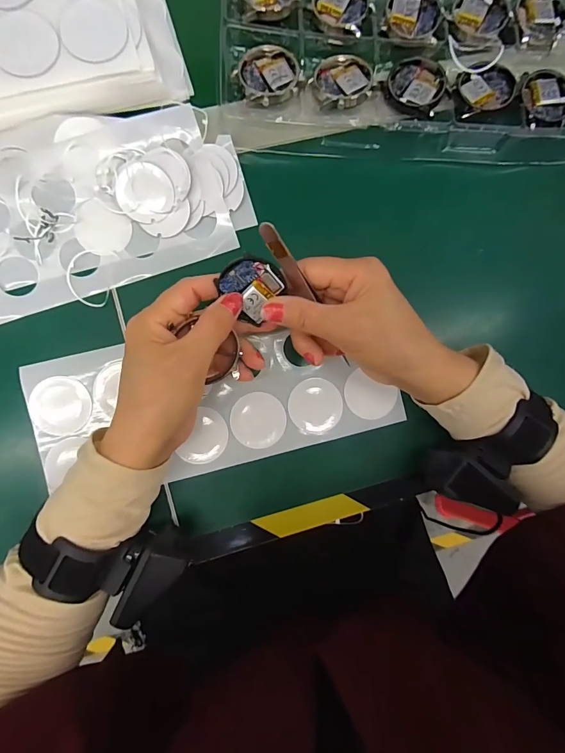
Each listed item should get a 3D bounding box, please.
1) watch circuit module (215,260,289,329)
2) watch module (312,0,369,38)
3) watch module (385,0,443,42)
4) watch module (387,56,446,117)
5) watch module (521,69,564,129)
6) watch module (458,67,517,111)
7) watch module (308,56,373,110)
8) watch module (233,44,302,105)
[{"bbox_3d":[-0.020,-0.055,0.233,0.037,0.004,0.037,31,118,-16],"label":"watch circuit module"},{"bbox_3d":[0.047,-0.300,0.299,0.044,0.004,0.042,14,87,-4],"label":"watch module"},{"bbox_3d":[0.107,-0.296,0.302,0.044,0.005,0.043,9,87,-4],"label":"watch module"},{"bbox_3d":[0.108,-0.233,0.297,0.045,0.009,0.040,30,86,-3],"label":"watch module"},{"bbox_3d":[0.217,-0.229,0.309,0.043,0.012,0.051,9,87,-4],"label":"watch module"},{"bbox_3d":[0.164,-0.232,0.302,0.042,0.009,0.034,-3,88,-4],"label":"watch module"},{"bbox_3d":[0.047,-0.230,0.293,0.046,0.014,0.041,-21,90,-5],"label":"watch module"},{"bbox_3d":[-0.011,-0.232,0.288,0.047,0.012,0.047,-27,90,-5],"label":"watch module"}]

